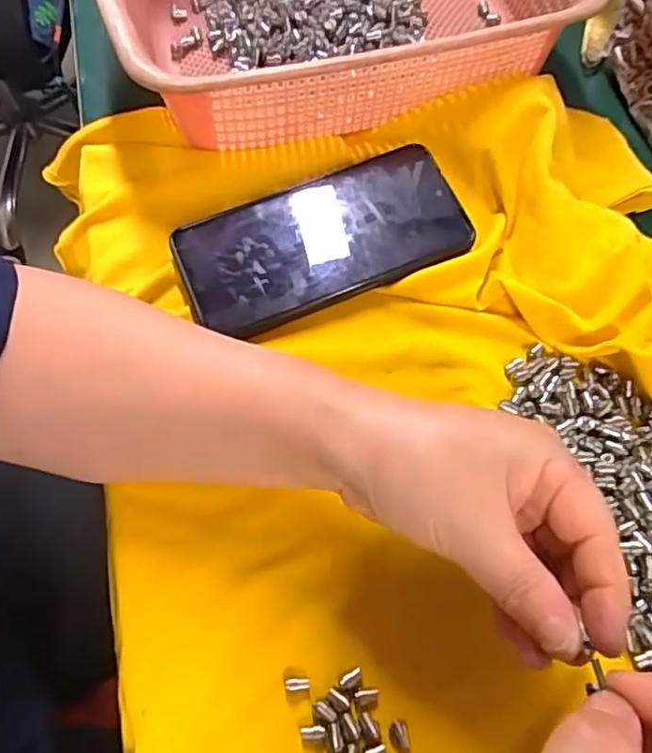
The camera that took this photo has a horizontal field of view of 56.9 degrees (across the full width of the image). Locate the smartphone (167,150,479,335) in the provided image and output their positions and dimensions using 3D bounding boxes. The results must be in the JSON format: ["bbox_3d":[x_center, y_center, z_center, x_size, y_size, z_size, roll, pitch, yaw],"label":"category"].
[{"bbox_3d":[-0.002,-0.078,0.341,0.162,0.010,0.078,-21,65,-9],"label":"smartphone"}]

